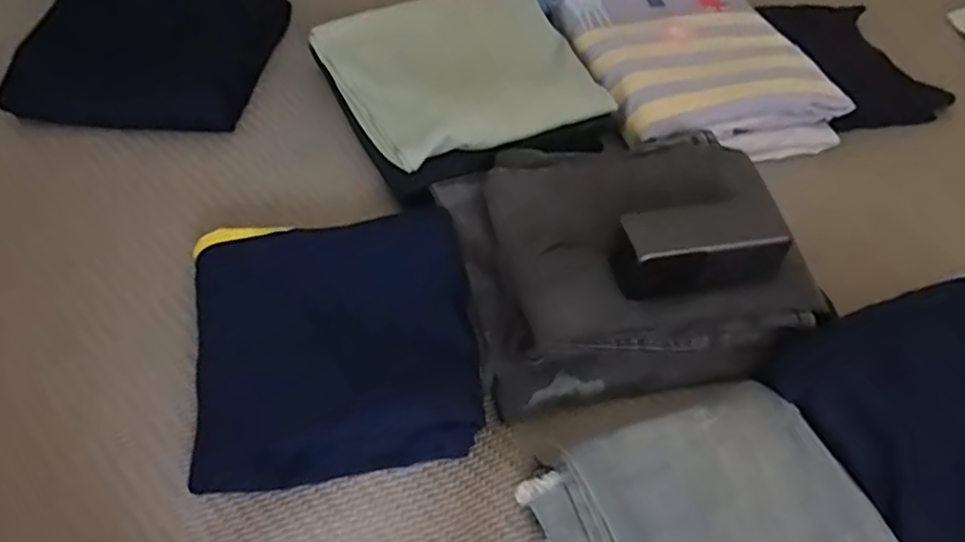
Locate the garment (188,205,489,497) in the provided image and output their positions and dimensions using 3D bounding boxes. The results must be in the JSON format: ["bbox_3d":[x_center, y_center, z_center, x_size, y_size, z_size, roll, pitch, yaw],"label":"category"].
[{"bbox_3d":[-0.115,0.052,0.563,0.214,0.047,0.222,-7,51,-10],"label":"garment"}]

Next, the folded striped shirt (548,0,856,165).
[{"bbox_3d":[0.244,-0.256,0.832,0.241,0.053,0.285,-8,51,-11],"label":"folded striped shirt"}]

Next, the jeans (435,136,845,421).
[{"bbox_3d":[0.120,-0.024,0.614,0.281,0.066,0.248,-8,51,-12],"label":"jeans"}]

